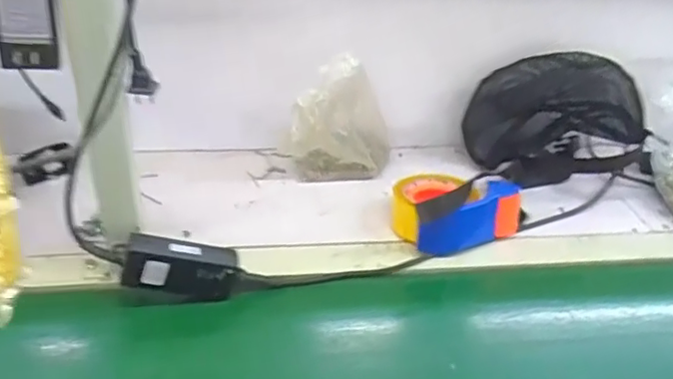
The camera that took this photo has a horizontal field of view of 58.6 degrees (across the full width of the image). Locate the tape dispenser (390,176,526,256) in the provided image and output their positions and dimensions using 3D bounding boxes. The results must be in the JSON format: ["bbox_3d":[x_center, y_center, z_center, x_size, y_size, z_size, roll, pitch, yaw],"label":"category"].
[{"bbox_3d":[0.140,0.021,0.747,0.149,0.076,0.105,-8,37,-20],"label":"tape dispenser"}]

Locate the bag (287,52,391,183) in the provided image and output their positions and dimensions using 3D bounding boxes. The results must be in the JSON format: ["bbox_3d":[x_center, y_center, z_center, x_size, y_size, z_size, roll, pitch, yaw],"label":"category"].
[{"bbox_3d":[0.009,-0.087,0.818,0.135,0.162,0.083,8,34,3],"label":"bag"}]

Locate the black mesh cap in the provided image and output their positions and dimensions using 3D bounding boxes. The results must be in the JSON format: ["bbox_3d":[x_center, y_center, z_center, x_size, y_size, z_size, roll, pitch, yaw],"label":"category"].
[{"bbox_3d":[0.330,-0.104,0.870,0.262,0.171,0.152,20,37,19],"label":"black mesh cap"}]

